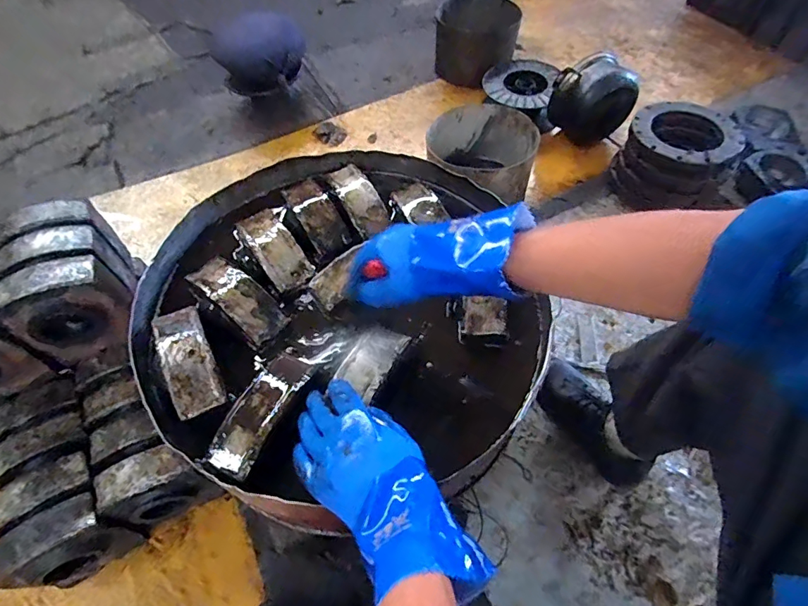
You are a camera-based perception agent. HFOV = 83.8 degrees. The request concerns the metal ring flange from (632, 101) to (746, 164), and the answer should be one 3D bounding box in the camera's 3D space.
[{"bbox_3d":[0.734,-0.440,1.163,0.278,0.031,0.265,18,56,8],"label":"metal ring flange"}]

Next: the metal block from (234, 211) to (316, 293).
[{"bbox_3d":[-0.200,-0.089,0.695,0.062,0.038,0.146,-33,63,-18],"label":"metal block"}]

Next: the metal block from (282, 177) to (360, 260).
[{"bbox_3d":[-0.138,-0.141,0.725,0.061,0.036,0.150,-31,62,-17],"label":"metal block"}]

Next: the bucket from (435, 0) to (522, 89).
[{"bbox_3d":[0.252,-0.923,1.593,0.280,0.241,0.241,10,59,8],"label":"bucket"}]

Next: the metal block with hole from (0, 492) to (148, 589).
[{"bbox_3d":[-0.541,0.400,0.757,0.174,0.185,0.084,-24,60,-13],"label":"metal block with hole"}]

